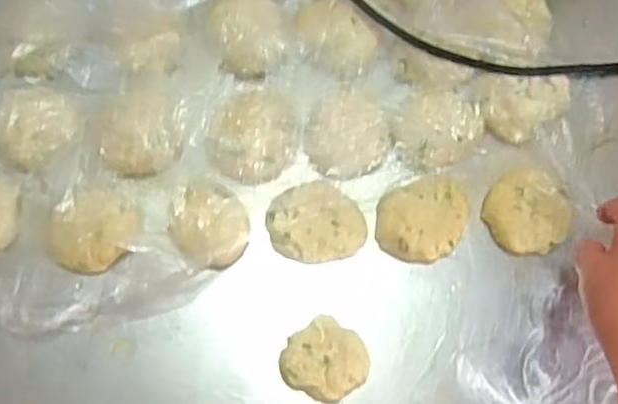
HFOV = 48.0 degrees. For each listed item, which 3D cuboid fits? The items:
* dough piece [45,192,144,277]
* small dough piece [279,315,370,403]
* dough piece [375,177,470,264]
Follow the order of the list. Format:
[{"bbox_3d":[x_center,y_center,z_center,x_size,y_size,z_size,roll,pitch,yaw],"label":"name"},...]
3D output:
[{"bbox_3d":[-0.165,0.022,0.529,0.066,0.018,0.057,-41,82,-9],"label":"dough piece"},{"bbox_3d":[0.012,0.116,0.504,0.058,0.013,0.056,0,78,-1],"label":"small dough piece"},{"bbox_3d":[0.091,0.014,0.540,0.076,0.012,0.060,-18,79,-5],"label":"dough piece"}]

